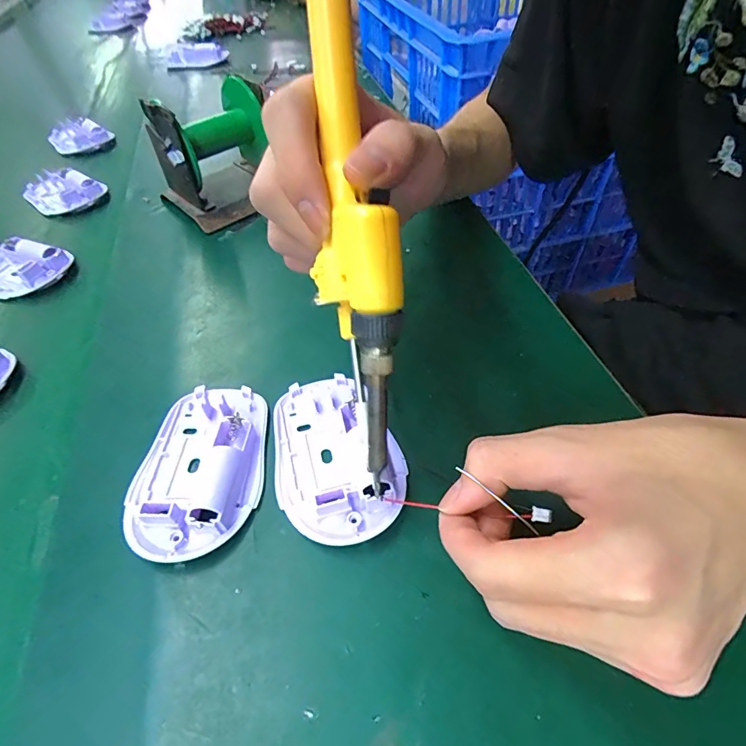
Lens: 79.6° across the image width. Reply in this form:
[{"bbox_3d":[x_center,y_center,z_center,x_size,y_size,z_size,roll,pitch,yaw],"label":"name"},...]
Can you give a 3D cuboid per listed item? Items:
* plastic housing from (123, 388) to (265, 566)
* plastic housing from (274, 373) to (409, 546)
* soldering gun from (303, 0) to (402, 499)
[{"bbox_3d":[-0.086,0.044,0.223,0.061,0.016,0.094,4,49,5],"label":"plastic housing"},{"bbox_3d":[-0.022,0.039,0.225,0.060,0.013,0.093,-24,51,-16],"label":"plastic housing"},{"bbox_3d":[-0.011,-0.074,0.171,0.030,0.237,0.035,-7,4,-2],"label":"soldering gun"}]

